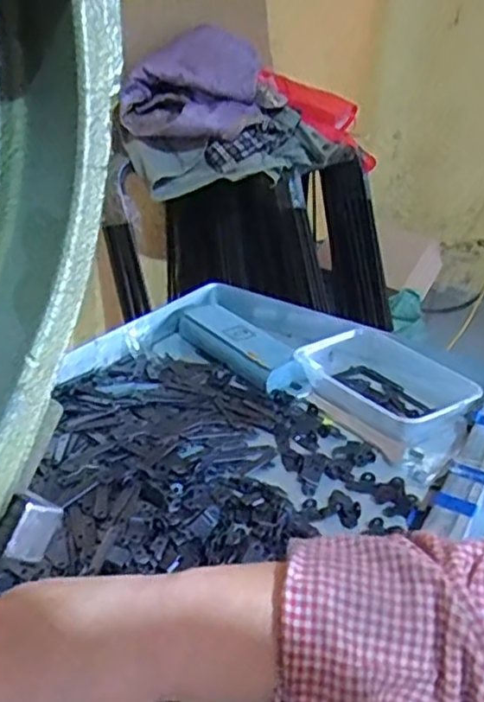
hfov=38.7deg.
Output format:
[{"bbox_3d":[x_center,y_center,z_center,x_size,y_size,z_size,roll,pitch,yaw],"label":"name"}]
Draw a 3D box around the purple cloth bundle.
[{"bbox_3d":[-0.109,-0.555,1.476,0.285,0.228,0.107,9,28,11],"label":"purple cloth bundle"}]

